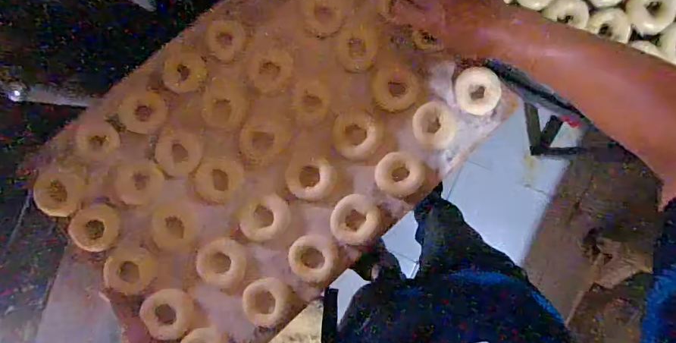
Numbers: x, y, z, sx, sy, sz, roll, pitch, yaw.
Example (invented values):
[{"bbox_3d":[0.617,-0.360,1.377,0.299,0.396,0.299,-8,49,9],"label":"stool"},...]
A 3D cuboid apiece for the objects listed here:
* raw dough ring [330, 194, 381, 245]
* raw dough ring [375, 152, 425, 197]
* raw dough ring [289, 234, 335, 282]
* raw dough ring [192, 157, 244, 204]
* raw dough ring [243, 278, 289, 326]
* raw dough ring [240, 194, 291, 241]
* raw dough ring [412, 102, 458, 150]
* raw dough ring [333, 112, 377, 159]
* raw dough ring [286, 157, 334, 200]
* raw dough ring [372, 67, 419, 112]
[{"bbox_3d":[0.024,0.066,0.604,0.064,0.015,0.065,0,93,9],"label":"raw dough ring"},{"bbox_3d":[0.087,0.004,0.614,0.065,0.017,0.058,23,96,7],"label":"raw dough ring"},{"bbox_3d":[-0.036,0.118,0.599,0.061,0.015,0.059,0,93,9],"label":"raw dough ring"},{"bbox_3d":[-0.170,0.012,0.620,0.069,0.012,0.064,0,93,9],"label":"raw dough ring"},{"bbox_3d":[-0.097,0.177,0.597,0.061,0.011,0.061,-1,77,4],"label":"raw dough ring"},{"bbox_3d":[-0.101,0.064,0.613,0.068,0.014,0.062,0,93,9],"label":"raw dough ring"},{"bbox_3d":[0.139,-0.066,0.628,0.060,0.023,0.066,1,93,8],"label":"raw dough ring"},{"bbox_3d":[0.024,-0.051,0.626,0.061,0.011,0.070,1,78,3],"label":"raw dough ring"},{"bbox_3d":[-0.039,0.009,0.615,0.065,0.012,0.057,0,93,9],"label":"raw dough ring"},{"bbox_3d":[0.083,-0.118,0.630,0.064,0.015,0.062,0,93,9],"label":"raw dough ring"}]

